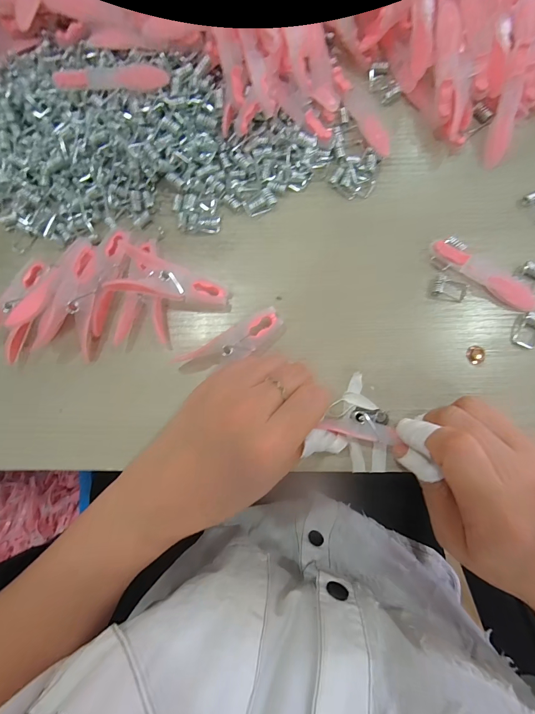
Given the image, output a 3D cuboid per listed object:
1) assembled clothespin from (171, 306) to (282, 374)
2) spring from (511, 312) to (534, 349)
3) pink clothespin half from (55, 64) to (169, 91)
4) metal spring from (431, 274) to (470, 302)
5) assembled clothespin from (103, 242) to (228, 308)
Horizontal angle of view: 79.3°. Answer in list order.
[{"bbox_3d":[-0.025,-0.008,0.224,0.076,0.016,0.023,-28,81,-1],"label":"assembled clothespin"},{"bbox_3d":[0.173,-0.018,0.213,0.015,0.010,0.021,20,83,6],"label":"spring"},{"bbox_3d":[-0.110,-0.199,0.231,0.075,0.009,0.013,-12,81,-11],"label":"pink clothespin half"},{"bbox_3d":[0.126,-0.048,0.221,0.023,0.004,0.016,15,83,6],"label":"metal spring"},{"bbox_3d":[-0.068,-0.054,0.226,0.079,0.021,0.035,15,83,6],"label":"assembled clothespin"}]

